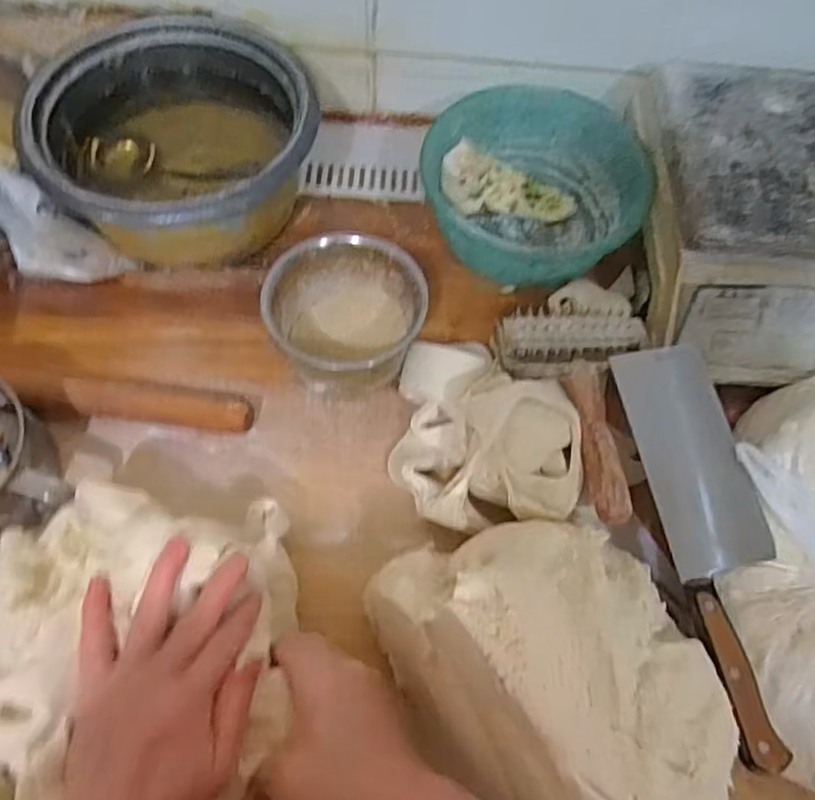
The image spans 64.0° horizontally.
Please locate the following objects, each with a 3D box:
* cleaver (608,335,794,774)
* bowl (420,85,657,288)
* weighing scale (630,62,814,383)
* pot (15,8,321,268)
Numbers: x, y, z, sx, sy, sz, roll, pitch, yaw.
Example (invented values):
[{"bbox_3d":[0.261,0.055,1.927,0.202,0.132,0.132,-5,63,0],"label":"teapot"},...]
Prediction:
[{"bbox_3d":[0.226,0.097,0.479,0.072,0.029,0.291,-8,65,-7],"label":"cleaver"},{"bbox_3d":[0.119,-0.206,0.636,0.199,0.081,0.184,1,64,-3],"label":"bowl"},{"bbox_3d":[0.381,-0.169,0.596,0.311,0.101,0.311,6,64,0],"label":"weighing scale"},{"bbox_3d":[-0.211,-0.240,0.610,0.248,0.094,0.251,1,64,-3],"label":"pot"}]

